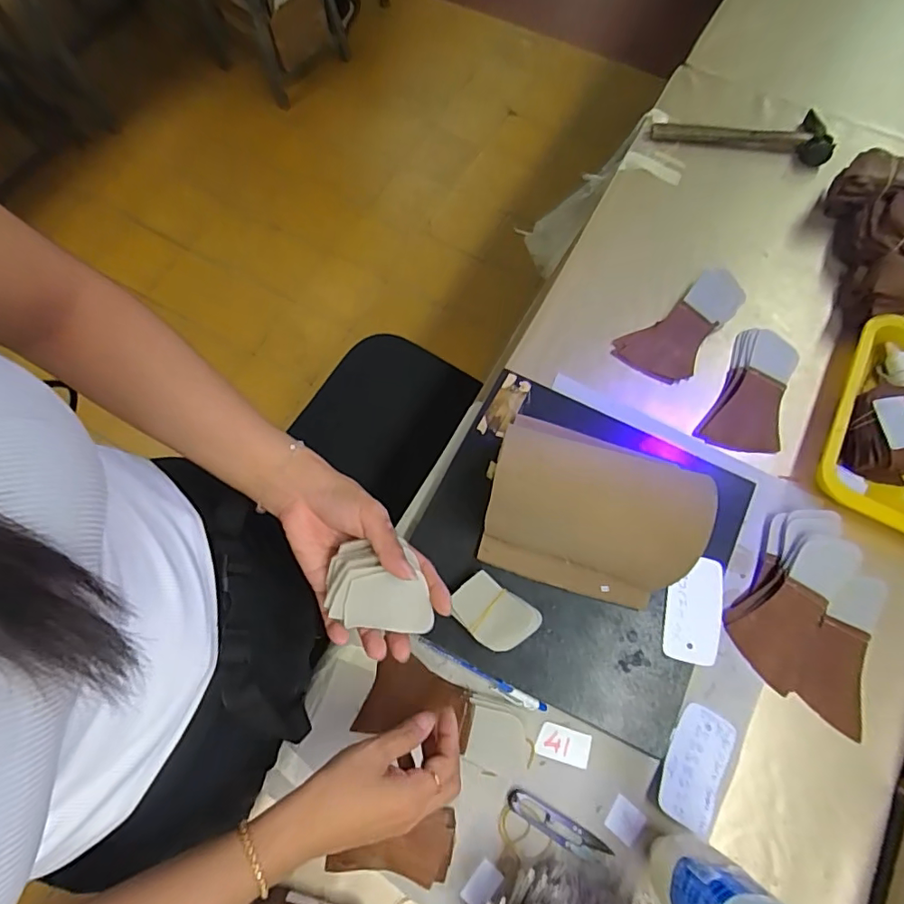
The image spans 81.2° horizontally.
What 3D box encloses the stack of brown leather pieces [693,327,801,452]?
[{"bbox_3d":[0.360,-0.070,0.623,0.085,0.019,0.157,27,73,10],"label":"stack of brown leather pieces"}]

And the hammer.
[{"bbox_3d":[0.421,-0.468,0.767,0.244,0.032,0.075,13,71,5],"label":"hammer"}]

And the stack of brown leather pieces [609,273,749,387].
[{"bbox_3d":[0.294,-0.152,0.656,0.176,0.009,0.086,-38,78,-3],"label":"stack of brown leather pieces"}]

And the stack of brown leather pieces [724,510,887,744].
[{"bbox_3d":[0.378,0.159,0.536,0.148,0.032,0.190,30,73,10],"label":"stack of brown leather pieces"}]

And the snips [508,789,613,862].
[{"bbox_3d":[0.097,0.344,0.482,0.100,0.005,0.022,28,73,10],"label":"snips"}]

